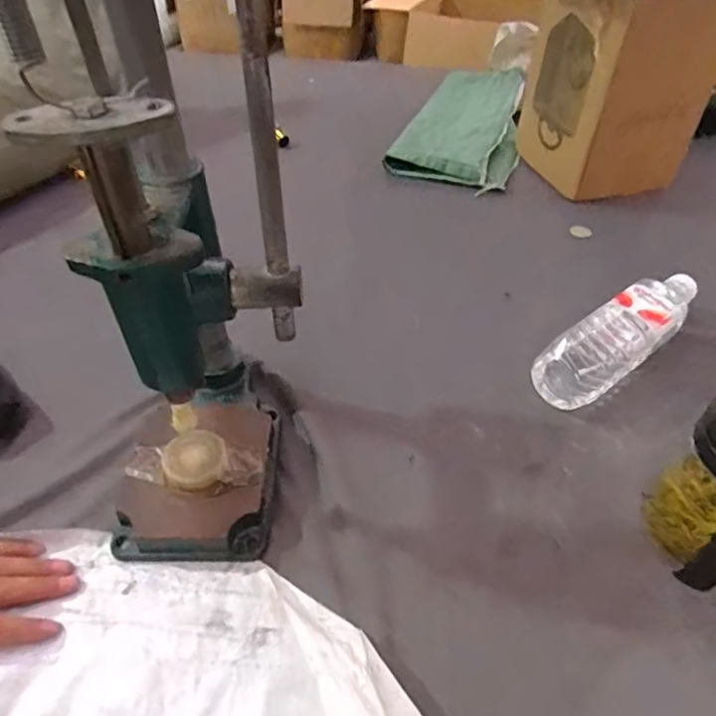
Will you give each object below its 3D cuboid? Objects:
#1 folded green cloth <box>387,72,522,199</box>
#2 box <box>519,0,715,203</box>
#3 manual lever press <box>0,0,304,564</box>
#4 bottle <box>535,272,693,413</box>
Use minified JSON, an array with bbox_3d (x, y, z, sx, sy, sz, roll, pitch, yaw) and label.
[{"bbox_3d":[0.181,-0.377,0.937,0.177,0.035,0.365,16,48,14],"label":"folded green cloth"},{"bbox_3d":[0.341,-0.367,0.761,0.190,0.269,0.171,-7,46,-8],"label":"box"},{"bbox_3d":[-0.116,-0.046,0.368,0.154,0.400,0.192,2,46,1],"label":"manual lever press"},{"bbox_3d":[0.265,-0.022,0.577,0.234,0.057,0.059,-29,53,-26],"label":"bottle"}]

